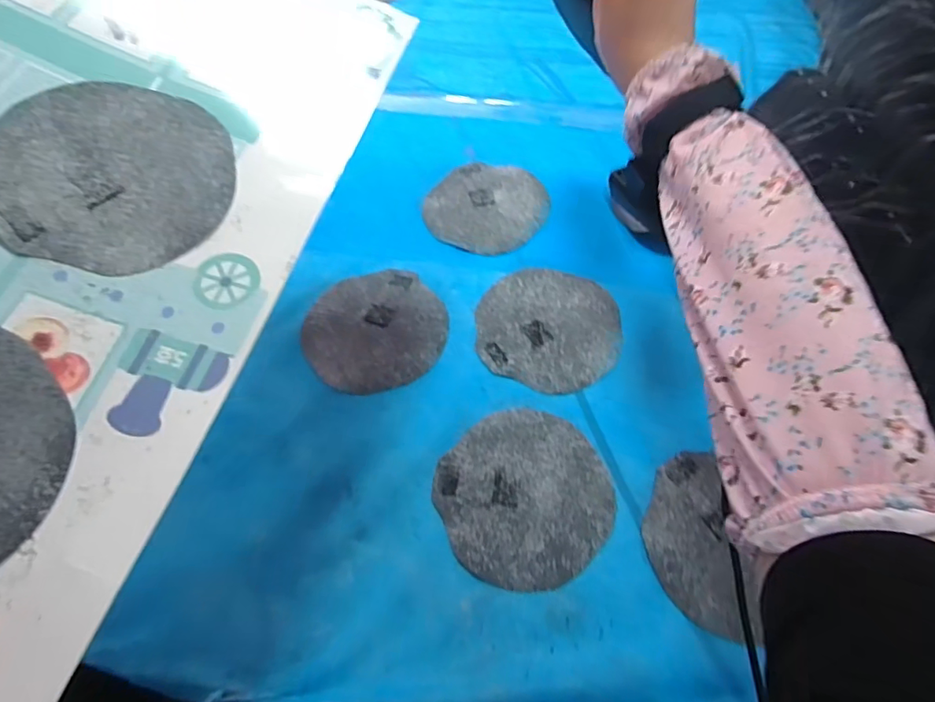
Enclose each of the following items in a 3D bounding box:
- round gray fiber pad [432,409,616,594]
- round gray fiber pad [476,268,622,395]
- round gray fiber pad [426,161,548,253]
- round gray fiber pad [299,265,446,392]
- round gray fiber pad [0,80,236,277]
[{"bbox_3d":[0.051,0.122,0.439,0.141,0.005,0.145,-1,58,2],"label":"round gray fiber pad"},{"bbox_3d":[0.083,-0.025,0.530,0.143,0.011,0.142,-1,58,2],"label":"round gray fiber pad"},{"bbox_3d":[0.025,-0.176,0.623,0.136,0.009,0.143,-1,58,2],"label":"round gray fiber pad"},{"bbox_3d":[-0.096,-0.024,0.536,0.142,0.013,0.141,2,58,-2],"label":"round gray fiber pad"},{"bbox_3d":[-0.238,-0.121,0.347,0.146,0.006,0.142,4,69,-11],"label":"round gray fiber pad"}]

